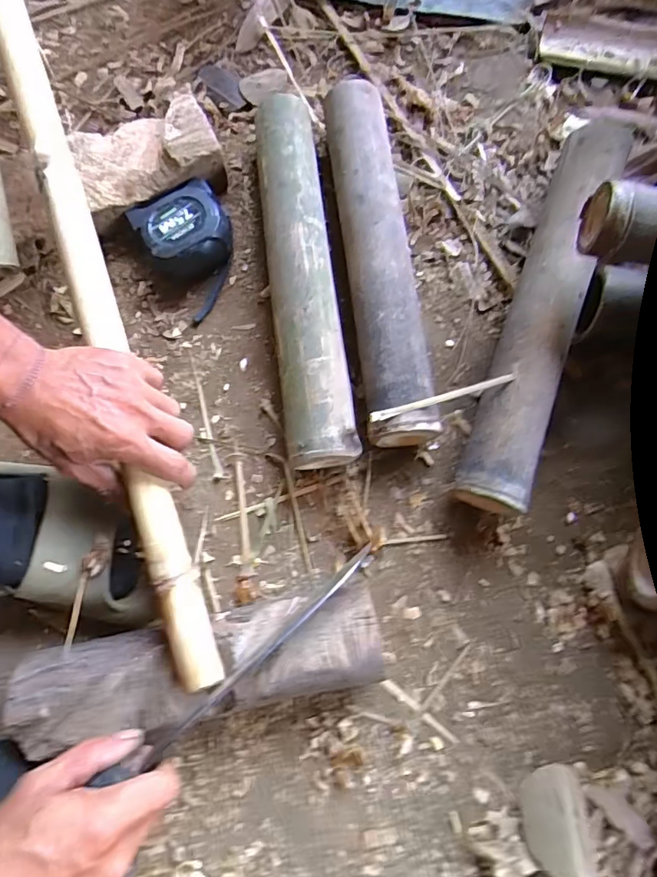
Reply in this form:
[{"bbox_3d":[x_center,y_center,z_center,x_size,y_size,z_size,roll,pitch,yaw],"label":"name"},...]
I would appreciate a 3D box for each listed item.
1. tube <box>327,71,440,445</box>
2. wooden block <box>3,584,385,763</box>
[{"bbox_3d":[0.046,-0.163,0.460,0.058,0.052,0.339,-6,78,-1],"label":"tube"},{"bbox_3d":[-0.096,0.174,0.387,0.267,0.062,0.068,-12,78,-3],"label":"wooden block"}]

